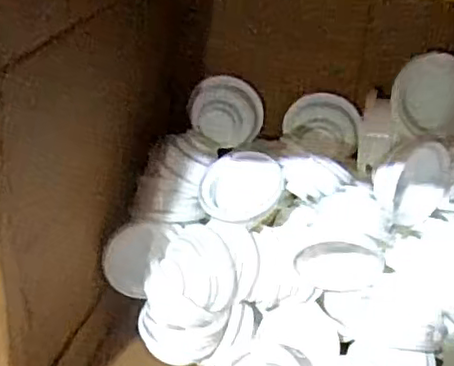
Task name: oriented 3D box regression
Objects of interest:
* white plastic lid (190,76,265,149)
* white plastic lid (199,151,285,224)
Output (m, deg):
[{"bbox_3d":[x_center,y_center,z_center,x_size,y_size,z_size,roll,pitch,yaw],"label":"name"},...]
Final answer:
[{"bbox_3d":[0.000,-0.074,0.676,0.075,0.068,0.007,39,2,-6],"label":"white plastic lid"},{"bbox_3d":[0.015,0.004,0.629,0.077,0.068,0.012,7,-2,21],"label":"white plastic lid"}]

